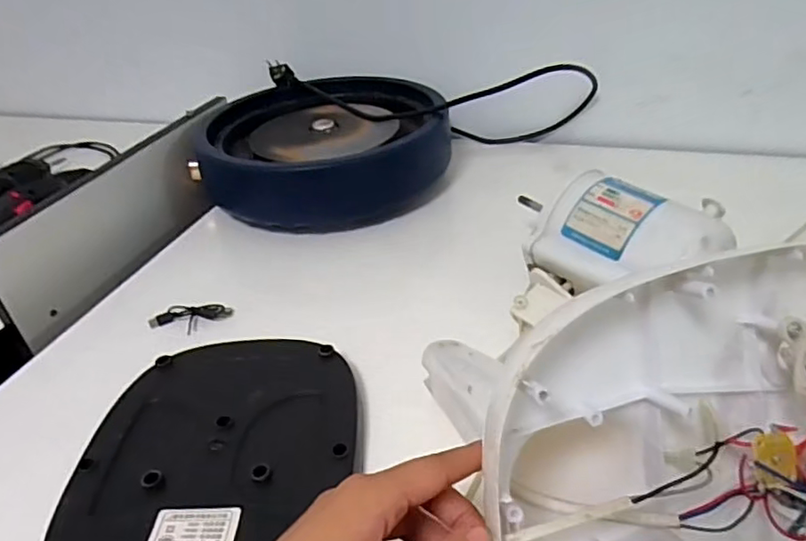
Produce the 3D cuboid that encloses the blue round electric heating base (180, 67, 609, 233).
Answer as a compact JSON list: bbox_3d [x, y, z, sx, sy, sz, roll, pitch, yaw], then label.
[{"bbox_3d":[-0.113,-0.160,0.755,0.290,0.082,0.291,-29,42,-29],"label":"blue round electric heating base"}]

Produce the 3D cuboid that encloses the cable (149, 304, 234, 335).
[{"bbox_3d":[-0.195,0.045,0.538,0.074,0.013,0.028,-4,36,2],"label":"cable"}]

